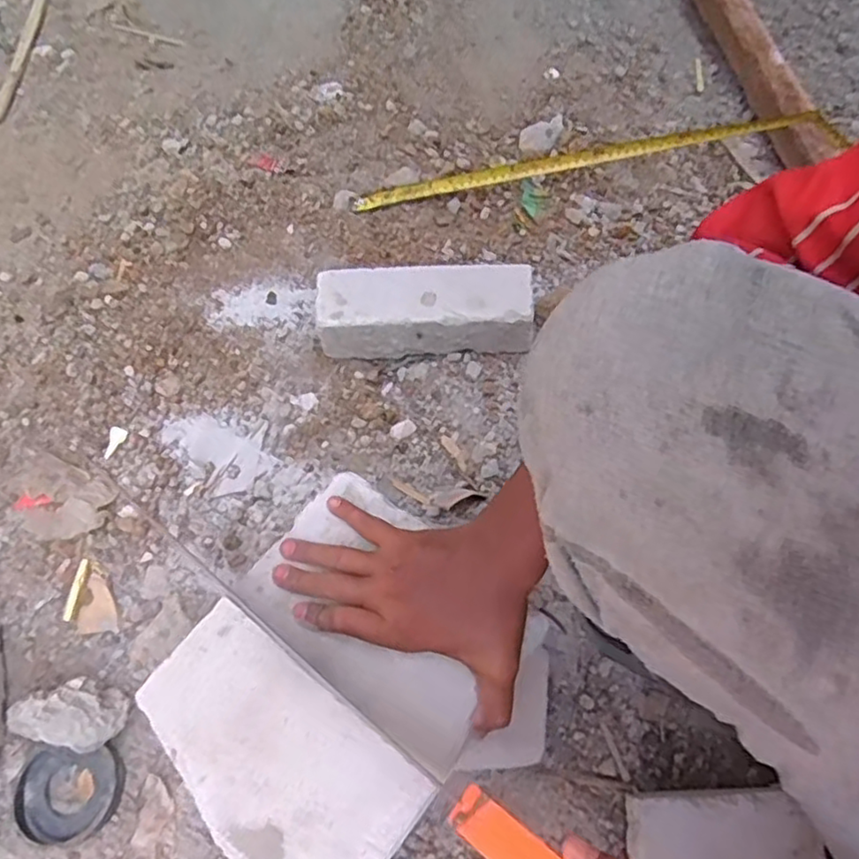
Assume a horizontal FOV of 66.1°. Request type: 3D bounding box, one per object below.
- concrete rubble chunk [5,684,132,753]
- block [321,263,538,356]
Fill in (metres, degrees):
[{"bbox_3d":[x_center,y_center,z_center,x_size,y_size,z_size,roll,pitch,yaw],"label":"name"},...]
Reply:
[{"bbox_3d":[-0.298,0.238,0.554,0.083,0.063,0.051,8,64,5],"label":"concrete rubble chunk"},{"bbox_3d":[-0.003,-0.123,0.709,0.220,0.080,0.070,0,63,1],"label":"block"}]

